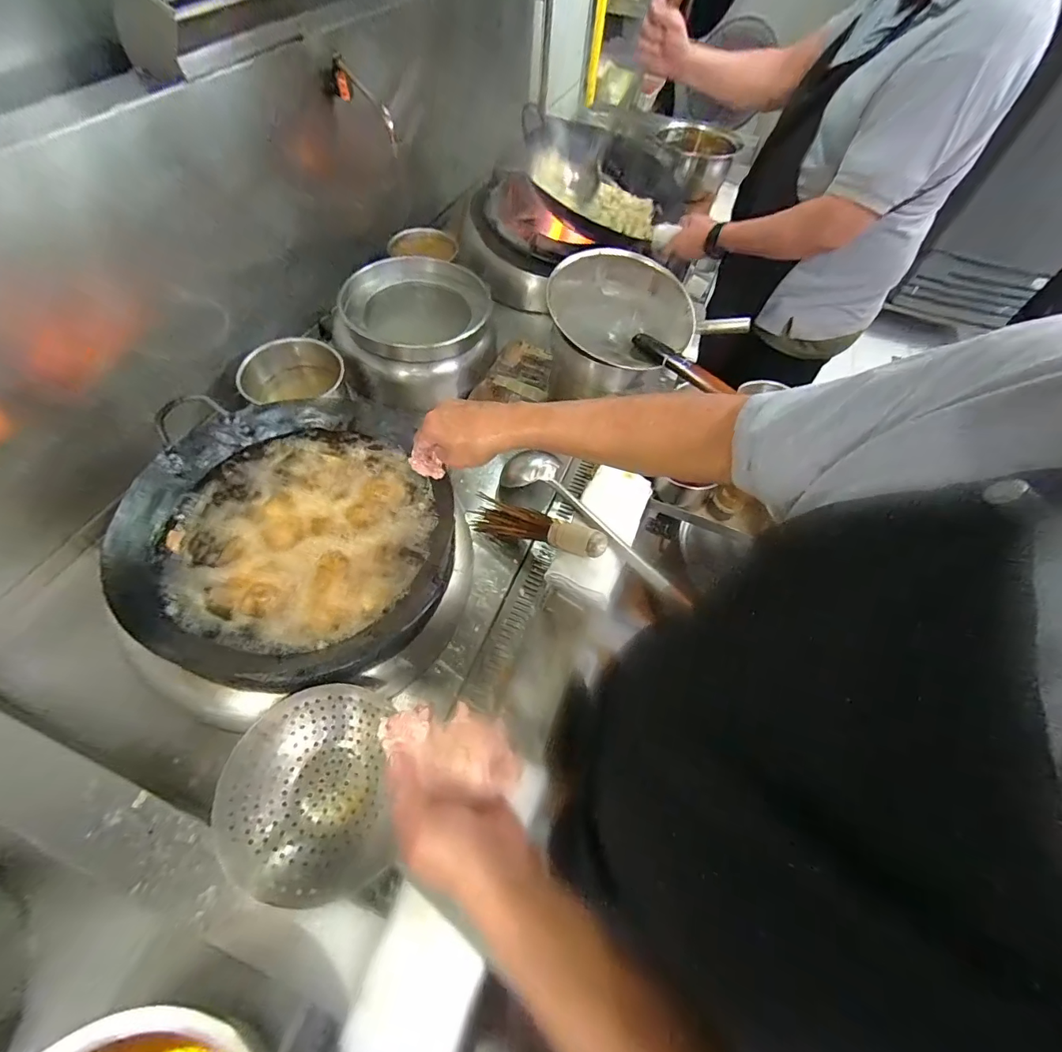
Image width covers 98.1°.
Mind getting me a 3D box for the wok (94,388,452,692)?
[{"bbox_3d":[-0.341,-0.004,0.696,0.420,0.121,0.434,2,58,-3],"label":"wok"}]

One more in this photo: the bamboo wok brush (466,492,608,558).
[{"bbox_3d":[0.008,0.007,0.835,0.269,0.070,0.058,15,55,31],"label":"bamboo wok brush"}]

